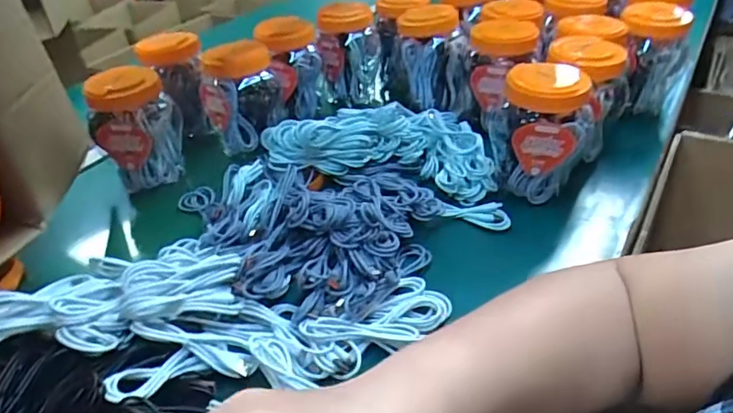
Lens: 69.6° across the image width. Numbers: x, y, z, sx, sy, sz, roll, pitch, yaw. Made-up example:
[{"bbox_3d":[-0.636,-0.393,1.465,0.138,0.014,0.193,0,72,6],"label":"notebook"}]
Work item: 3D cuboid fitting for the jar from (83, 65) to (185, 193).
[{"bbox_3d":[-0.309,-0.107,0.718,0.076,0.156,0.098,9,38,18],"label":"jar"}]

